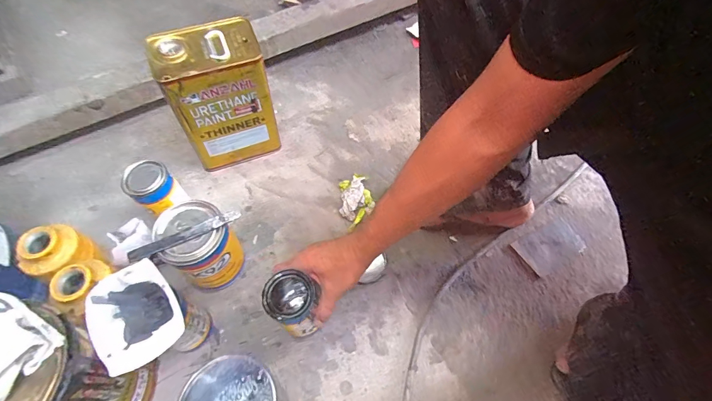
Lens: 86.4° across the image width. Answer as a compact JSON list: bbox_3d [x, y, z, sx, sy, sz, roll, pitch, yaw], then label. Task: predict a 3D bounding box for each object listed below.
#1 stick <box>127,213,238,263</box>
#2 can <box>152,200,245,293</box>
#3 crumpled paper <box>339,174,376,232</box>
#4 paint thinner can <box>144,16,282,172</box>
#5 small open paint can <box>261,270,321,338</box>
[{"bbox_3d":[-0.254,0.051,0.562,0.164,0.008,0.021,-25,61,-12],"label":"stick"},{"bbox_3d":[-0.248,0.078,0.625,0.096,0.136,0.097,-1,59,2],"label":"can"},{"bbox_3d":[-0.002,-0.005,0.730,0.066,0.027,0.099,-14,59,-6],"label":"crumpled paper"},{"bbox_3d":[-0.242,-0.179,0.707,0.160,0.254,0.104,-19,60,-9],"label":"paint thinner can"},{"bbox_3d":[-0.093,0.153,0.556,0.072,0.075,0.076,-1,60,0],"label":"small open paint can"}]

